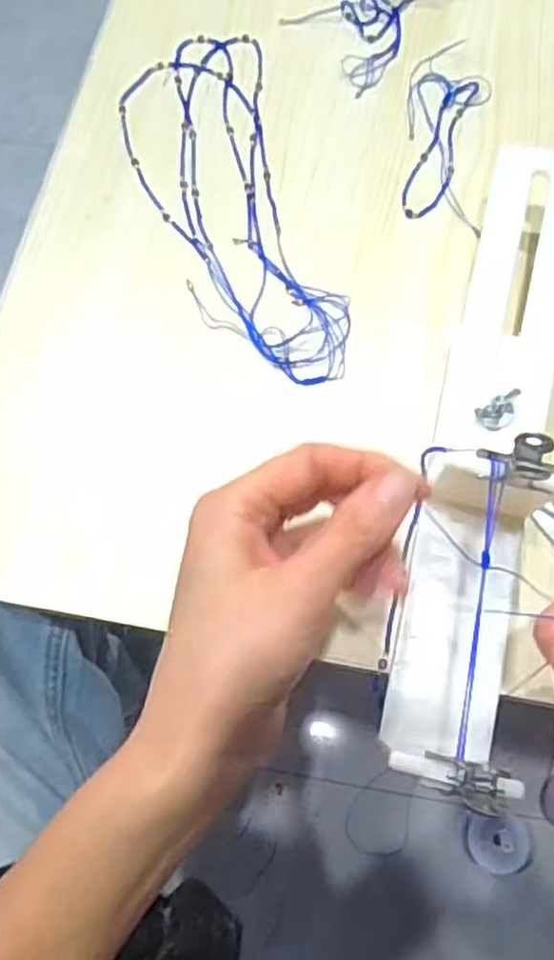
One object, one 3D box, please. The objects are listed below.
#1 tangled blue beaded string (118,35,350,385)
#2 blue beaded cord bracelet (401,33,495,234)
[{"bbox_3d":[-0.029,-0.158,0.413,0.090,0.005,0.247,-15,71,-3],"label":"tangled blue beaded string"},{"bbox_3d":[0.100,-0.205,0.426,0.047,0.004,0.137,4,71,4],"label":"blue beaded cord bracelet"}]

